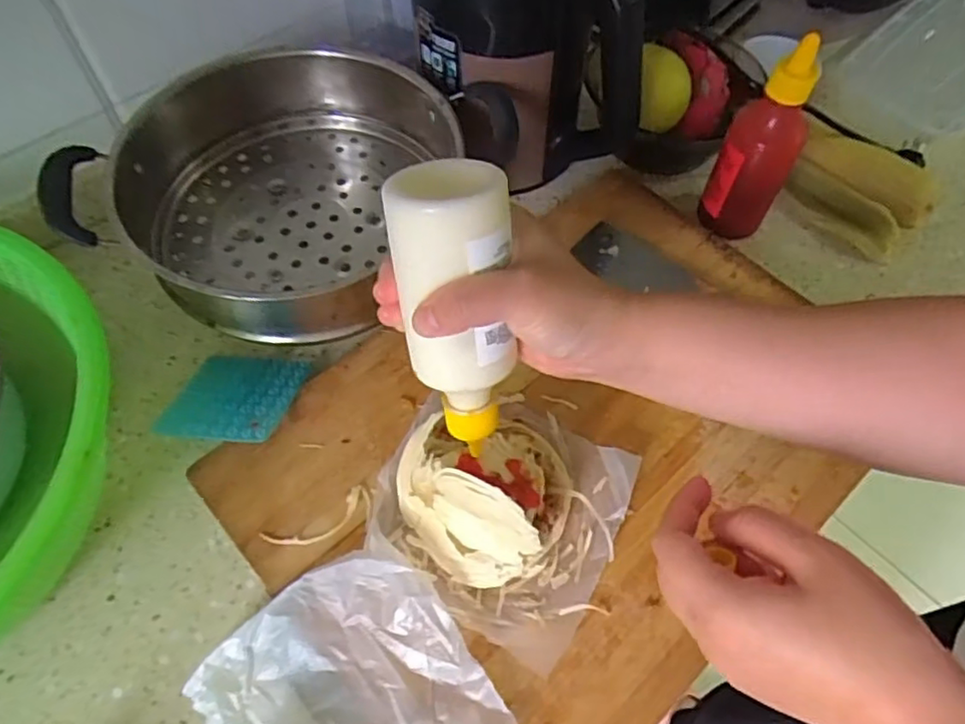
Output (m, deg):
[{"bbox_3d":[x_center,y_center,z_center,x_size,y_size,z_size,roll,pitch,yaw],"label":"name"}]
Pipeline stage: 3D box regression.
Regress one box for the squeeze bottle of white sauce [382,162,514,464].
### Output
[{"bbox_3d":[-0.012,-0.025,0.340,0.057,0.158,0.053,-16,37,-11],"label":"squeeze bottle of white sauce"}]

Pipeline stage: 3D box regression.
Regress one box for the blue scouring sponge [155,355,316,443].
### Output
[{"bbox_3d":[-0.181,0.024,0.477,0.087,0.005,0.088,3,37,8],"label":"blue scouring sponge"}]

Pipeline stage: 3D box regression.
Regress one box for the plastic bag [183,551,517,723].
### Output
[{"bbox_3d":[-0.077,0.182,0.373,0.172,0.032,0.122,-4,60,-4],"label":"plastic bag"}]

